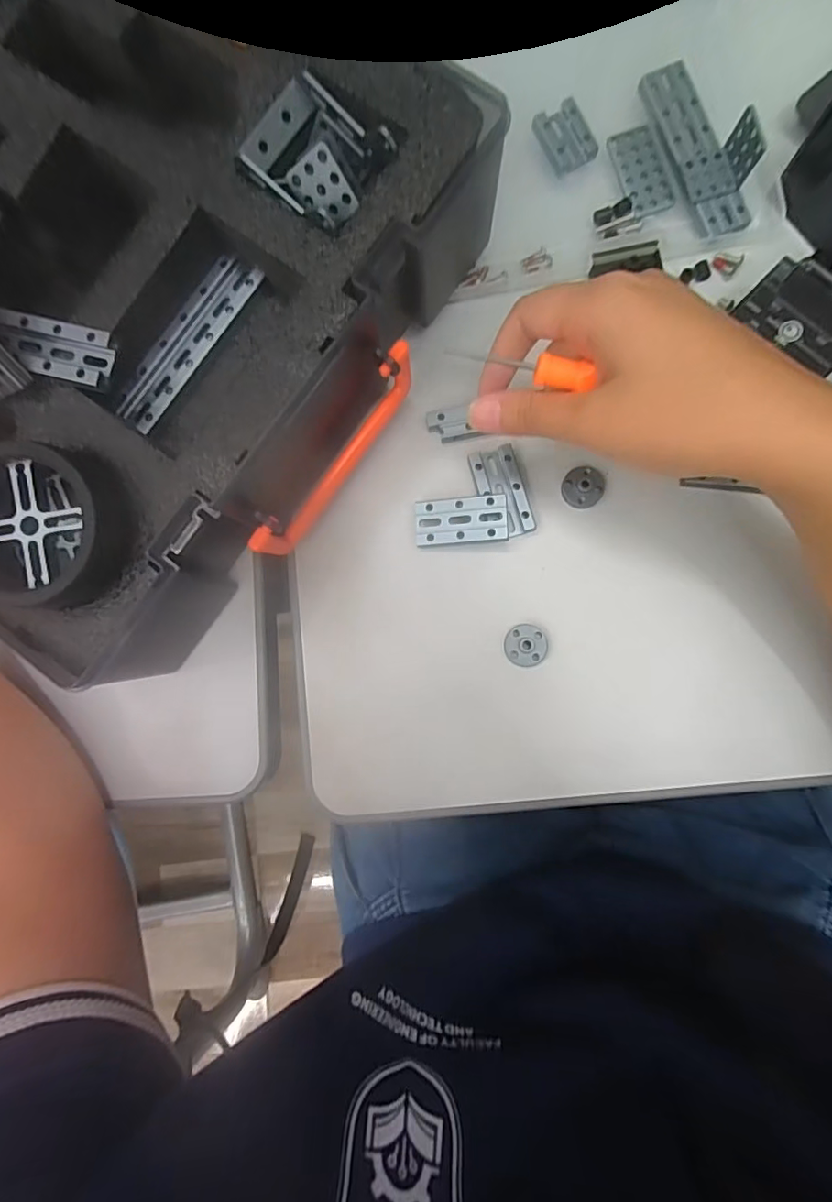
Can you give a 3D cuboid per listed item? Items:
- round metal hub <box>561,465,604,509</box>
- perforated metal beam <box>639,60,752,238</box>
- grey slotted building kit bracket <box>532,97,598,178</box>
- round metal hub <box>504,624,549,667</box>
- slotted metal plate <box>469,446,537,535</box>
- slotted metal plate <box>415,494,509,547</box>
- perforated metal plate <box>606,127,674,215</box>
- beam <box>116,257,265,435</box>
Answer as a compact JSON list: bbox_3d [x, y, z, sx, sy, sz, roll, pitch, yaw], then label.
[{"bbox_3d":[0.089,-0.060,0.274,0.021,0.007,0.021,0,86,5],"label":"round metal hub"},{"bbox_3d":[0.150,-0.242,0.280,0.026,0.009,0.095,-21,85,3],"label":"perforated metal beam"},{"bbox_3d":[0.082,-0.254,0.286,0.026,0.010,0.033,-24,84,3],"label":"grey slotted building kit bracket"},{"bbox_3d":[0.057,0.023,0.271,0.021,0.011,0.021,0,86,5],"label":"round metal hub"},{"bbox_3d":[0.046,-0.058,0.277,0.026,0.007,0.048,-16,85,4],"label":"slotted metal plate"},{"bbox_3d":[0.023,-0.042,0.269,0.047,0.004,0.025,0,88,15],"label":"slotted metal plate"},{"bbox_3d":[0.124,-0.235,0.285,0.025,0.004,0.046,-18,85,3],"label":"perforated metal plate"},{"bbox_3d":[-0.109,-0.123,0.249,0.021,0.008,0.093,36,87,7],"label":"beam"}]

